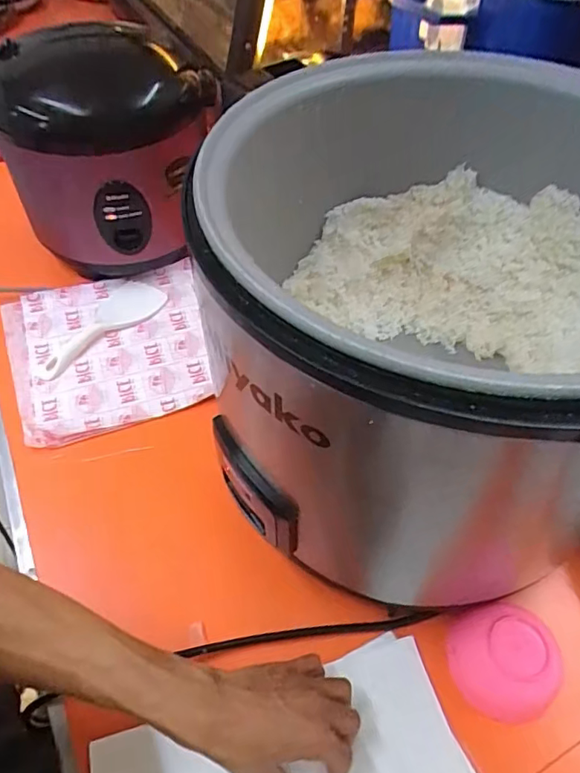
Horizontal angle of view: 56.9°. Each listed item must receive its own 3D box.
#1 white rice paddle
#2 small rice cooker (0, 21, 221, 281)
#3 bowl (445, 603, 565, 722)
[{"bbox_3d":[-0.248,-0.080,0.689,0.076,0.012,0.189,34,60,23],"label":"white rice paddle"},{"bbox_3d":[-0.233,-0.297,0.692,0.215,0.255,0.223,0,53,0],"label":"small rice cooker"},{"bbox_3d":[0.172,0.222,0.434,0.076,0.047,0.079,0,53,0],"label":"bowl"}]

